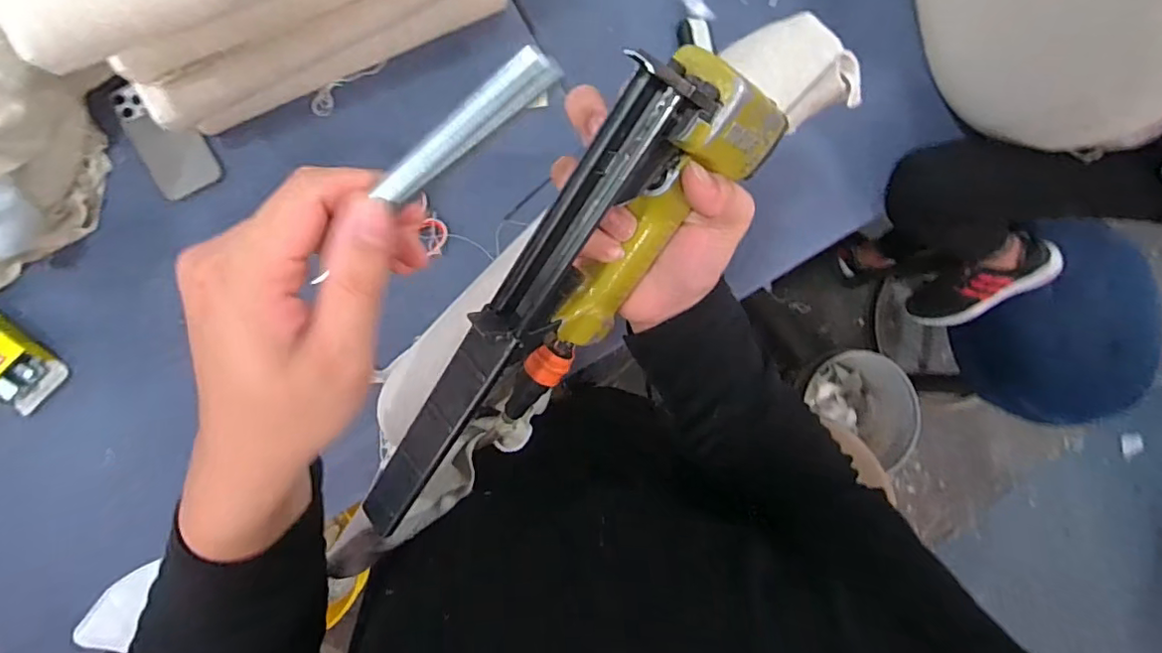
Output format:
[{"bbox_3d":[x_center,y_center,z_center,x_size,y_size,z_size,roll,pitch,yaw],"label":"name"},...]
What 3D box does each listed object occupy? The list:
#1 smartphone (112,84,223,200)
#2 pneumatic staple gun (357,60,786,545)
[{"bbox_3d":[-0.550,-0.250,0.747,0.080,0.015,0.151,-30,98,-8],"label":"smartphone"},{"bbox_3d":[-0.011,-0.008,0.306,0.074,0.092,0.317,38,108,-6],"label":"pneumatic staple gun"}]

